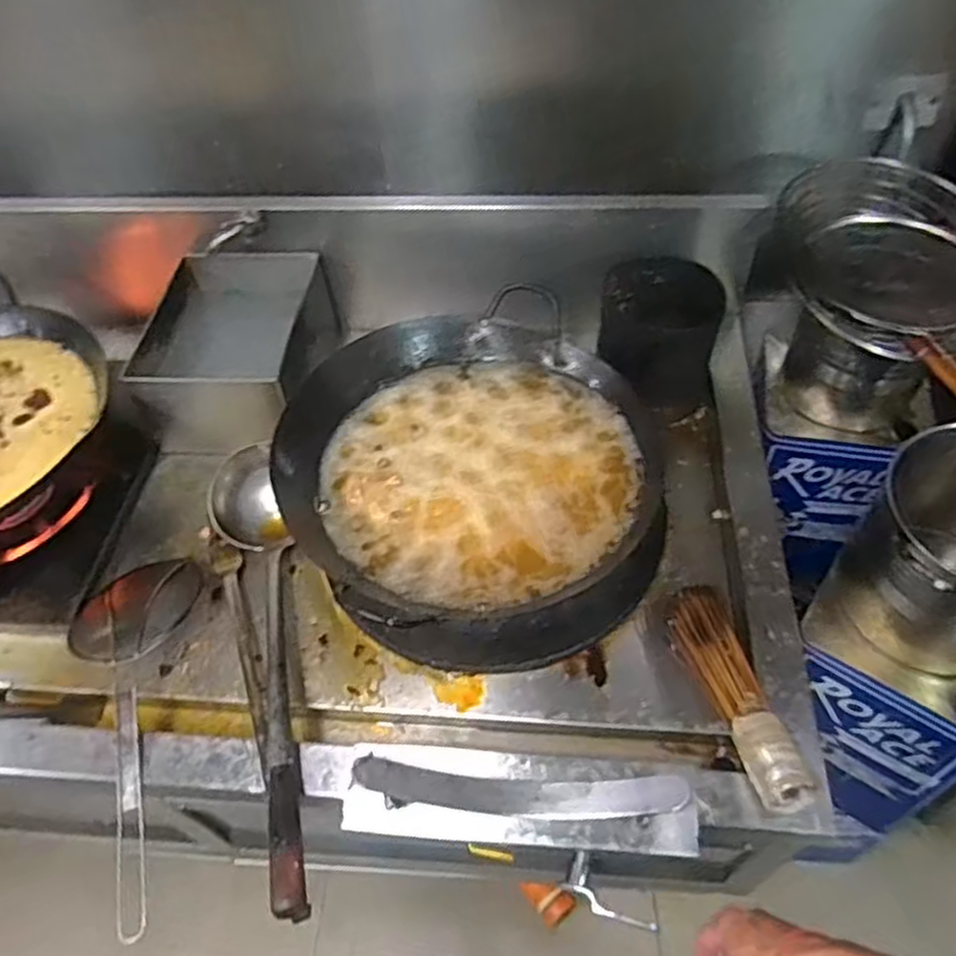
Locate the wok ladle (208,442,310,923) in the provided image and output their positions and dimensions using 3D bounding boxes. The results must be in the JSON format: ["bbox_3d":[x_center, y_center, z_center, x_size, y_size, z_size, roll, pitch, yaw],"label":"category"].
[{"bbox_3d":[-0.229,0.185,0.818,0.087,0.069,0.525,-16,51,-8],"label":"wok ladle"}]

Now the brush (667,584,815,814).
[{"bbox_3d":[0.259,0.210,0.763,0.063,0.072,0.245,-12,51,-5],"label":"brush"}]

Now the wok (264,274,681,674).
[{"bbox_3d":[0.003,0.002,0.902,0.418,0.142,0.407,-2,51,3],"label":"wok"}]

